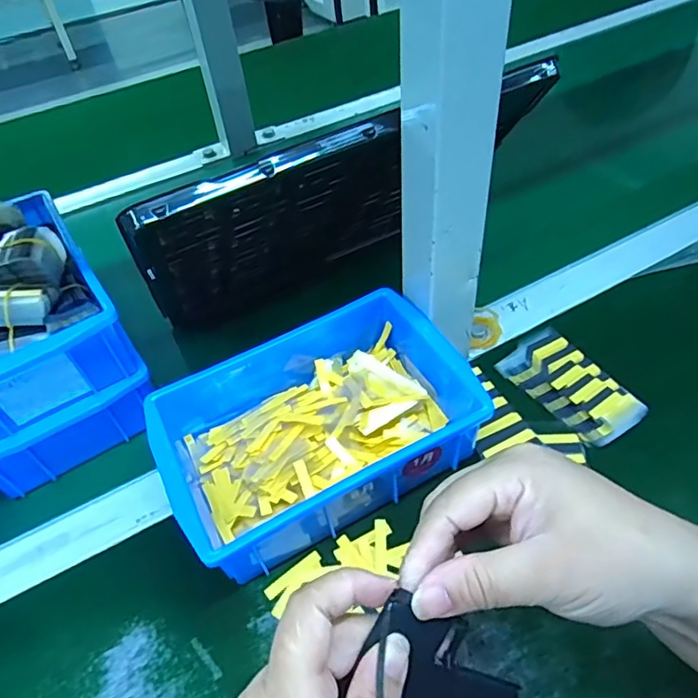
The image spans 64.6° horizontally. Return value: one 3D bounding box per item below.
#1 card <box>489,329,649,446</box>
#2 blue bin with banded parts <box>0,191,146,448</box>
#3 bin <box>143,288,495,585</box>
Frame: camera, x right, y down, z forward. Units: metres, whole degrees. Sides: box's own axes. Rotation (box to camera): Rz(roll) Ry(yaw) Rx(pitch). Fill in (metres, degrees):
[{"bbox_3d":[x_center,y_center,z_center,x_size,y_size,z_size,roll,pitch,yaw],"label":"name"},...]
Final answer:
[{"bbox_3d":[0.166,0.025,0.414,0.052,0.014,0.100,-28,51,-19],"label":"card"},{"bbox_3d":[-0.255,-0.029,0.402,0.137,0.077,0.189,-29,51,-20],"label":"blue bin with banded parts"},{"bbox_3d":[-0.029,0.043,0.383,0.198,0.061,0.150,-24,50,-16],"label":"bin"}]

